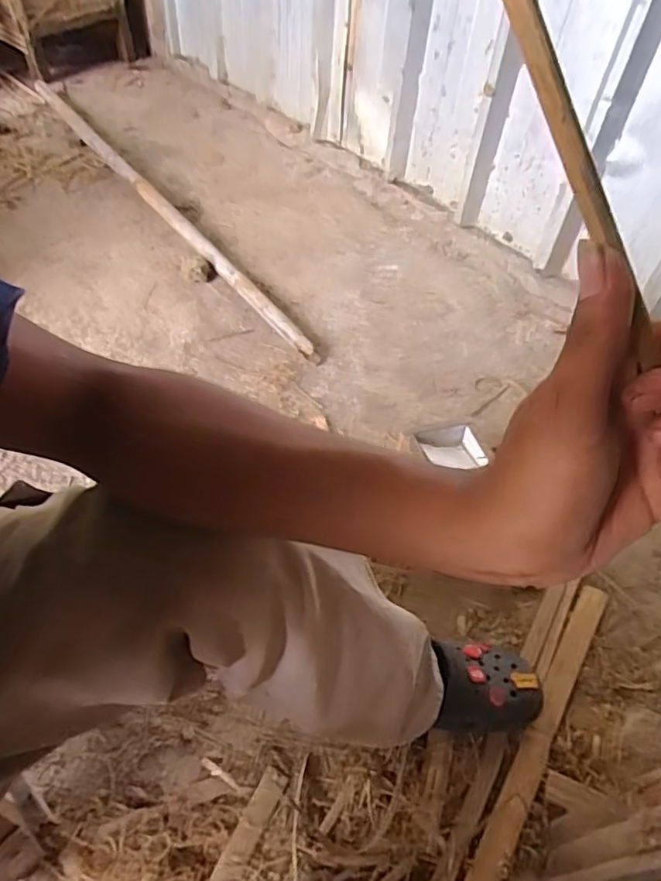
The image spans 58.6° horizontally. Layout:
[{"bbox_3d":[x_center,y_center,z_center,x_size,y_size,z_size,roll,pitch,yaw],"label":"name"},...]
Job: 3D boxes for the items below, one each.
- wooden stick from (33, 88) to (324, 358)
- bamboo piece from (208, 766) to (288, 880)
[{"bbox_3d":[-0.461,-0.623,1.476,0.046,0.040,1.408,-30,59,-23],"label":"wooden stick"},{"bbox_3d":[-0.091,0.438,0.667,0.029,0.005,0.127,22,47,15],"label":"bamboo piece"}]

